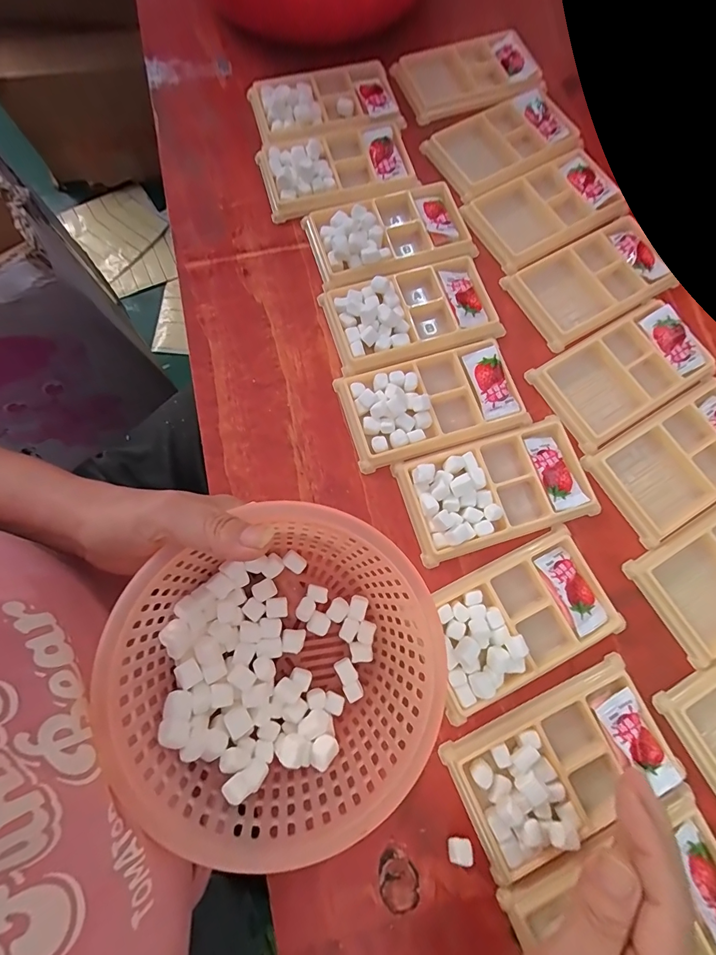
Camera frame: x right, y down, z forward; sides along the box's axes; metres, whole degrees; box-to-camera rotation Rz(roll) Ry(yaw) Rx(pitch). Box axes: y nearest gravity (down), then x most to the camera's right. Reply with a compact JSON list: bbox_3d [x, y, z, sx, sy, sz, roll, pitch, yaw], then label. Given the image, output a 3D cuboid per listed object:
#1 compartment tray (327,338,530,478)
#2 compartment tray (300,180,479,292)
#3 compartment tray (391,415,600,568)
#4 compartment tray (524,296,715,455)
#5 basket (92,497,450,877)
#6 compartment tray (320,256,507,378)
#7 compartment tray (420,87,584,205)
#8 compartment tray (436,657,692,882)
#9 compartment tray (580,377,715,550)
[{"bbox_3d":[0.056,-0.060,0.311,0.130,0.015,0.075,-16,76,-5],"label":"compartment tray"},{"bbox_3d":[0.026,-0.212,0.347,0.133,0.018,0.078,-15,76,-5],"label":"compartment tray"},{"bbox_3d":[0.101,0.006,0.293,0.131,0.016,0.076,-17,77,-4],"label":"compartment tray"},{"bbox_3d":[0.212,-0.084,0.325,0.127,0.015,0.078,-31,78,-8],"label":"compartment tray"},{"bbox_3d":[-0.037,0.108,0.232,0.167,0.082,0.157,0,76,0],"label":"basket"},{"bbox_3d":[0.044,-0.136,0.330,0.132,0.013,0.079,-16,76,-5],"label":"compartment tray"},{"bbox_3d":[0.135,-0.307,0.372,0.129,0.013,0.077,-27,78,-8],"label":"compartment tray"},{"bbox_3d":[0.130,0.180,0.251,0.133,0.017,0.075,-24,77,-7],"label":"compartment tray"},{"bbox_3d":[0.247,-0.014,0.309,0.127,0.016,0.078,-31,78,-8],"label":"compartment tray"}]

